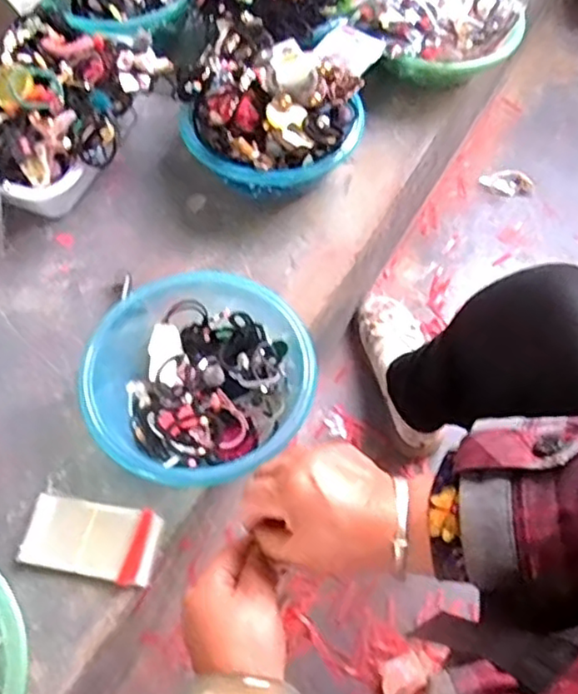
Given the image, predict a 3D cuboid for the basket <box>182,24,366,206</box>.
[{"bbox_3d":[-0.028,-0.282,0.816,0.212,0.130,0.197,0,61,-1],"label":"basket"}]

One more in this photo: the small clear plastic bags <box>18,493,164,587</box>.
[{"bbox_3d":[-0.188,0.185,0.622,0.120,0.019,0.068,9,61,2],"label":"small clear plastic bags"}]

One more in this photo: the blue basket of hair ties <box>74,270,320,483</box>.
[{"bbox_3d":[-0.097,0.034,0.668,0.206,0.084,0.219,1,61,-2],"label":"blue basket of hair ties"}]

